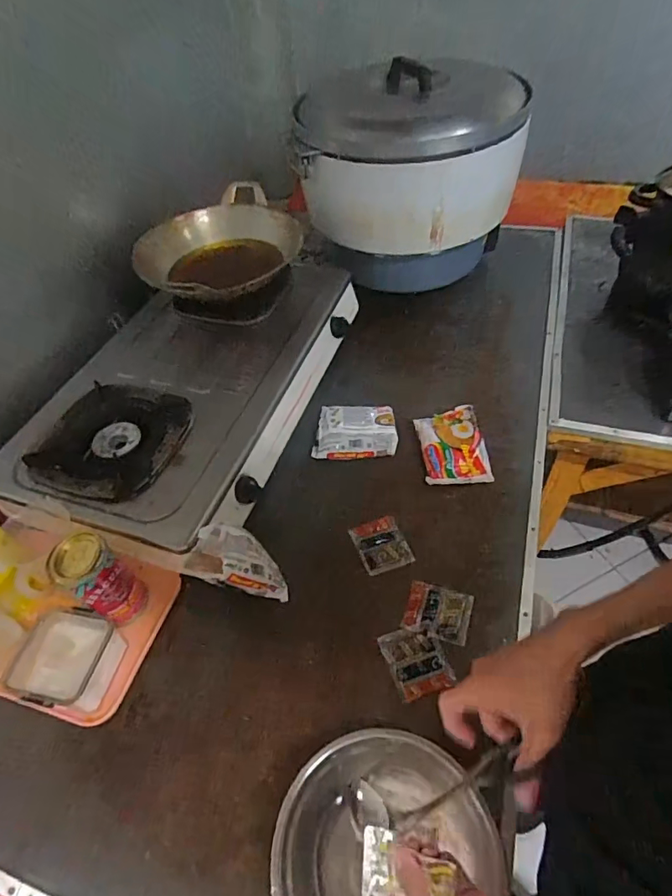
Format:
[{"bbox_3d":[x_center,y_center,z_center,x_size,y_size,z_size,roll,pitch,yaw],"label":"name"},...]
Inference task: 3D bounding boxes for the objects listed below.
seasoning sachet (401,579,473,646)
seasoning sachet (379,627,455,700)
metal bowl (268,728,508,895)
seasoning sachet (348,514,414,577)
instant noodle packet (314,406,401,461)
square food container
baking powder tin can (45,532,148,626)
[{"bbox_3d":[0.139,0.222,0.684,0.084,0.013,0.073,12,50,16],"label":"seasoning sachet"},{"bbox_3d":[0.102,0.273,0.644,0.070,0.011,0.083,-20,49,-11],"label":"seasoning sachet"},{"bbox_3d":[0.044,0.401,0.492,0.198,0.063,0.212,-3,48,4],"label":"metal bowl"},{"bbox_3d":[0.069,0.145,0.757,0.074,0.015,0.083,-18,49,-10],"label":"seasoning sachet"},{"bbox_3d":[0.033,-0.028,0.878,0.141,0.044,0.092,-2,49,3],"label":"instant noodle packet"},{"bbox_3d":[-0.340,0.271,0.640,0.099,0.068,0.110,4,50,9],"label":"square food container"},{"bbox_3d":[-0.313,0.181,0.666,0.065,0.142,0.067,-3,49,3],"label":"baking powder tin can"}]

